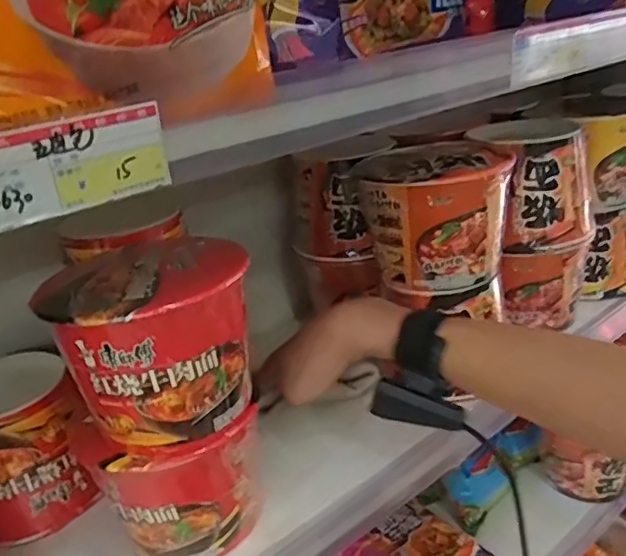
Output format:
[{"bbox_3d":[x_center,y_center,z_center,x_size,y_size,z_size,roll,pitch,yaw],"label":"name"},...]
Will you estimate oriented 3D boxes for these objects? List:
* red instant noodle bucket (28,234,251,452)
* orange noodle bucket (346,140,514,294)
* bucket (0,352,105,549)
[{"bbox_3d":[-0.102,0.039,0.382,0.122,0.099,0.106,-24,29,-35],"label":"red instant noodle bucket"},{"bbox_3d":[0.109,-0.057,0.542,0.134,0.109,0.116,-1,24,10],"label":"orange noodle bucket"},{"bbox_3d":[-0.243,0.136,0.474,0.104,0.110,0.101,-21,28,-31],"label":"bucket"}]

